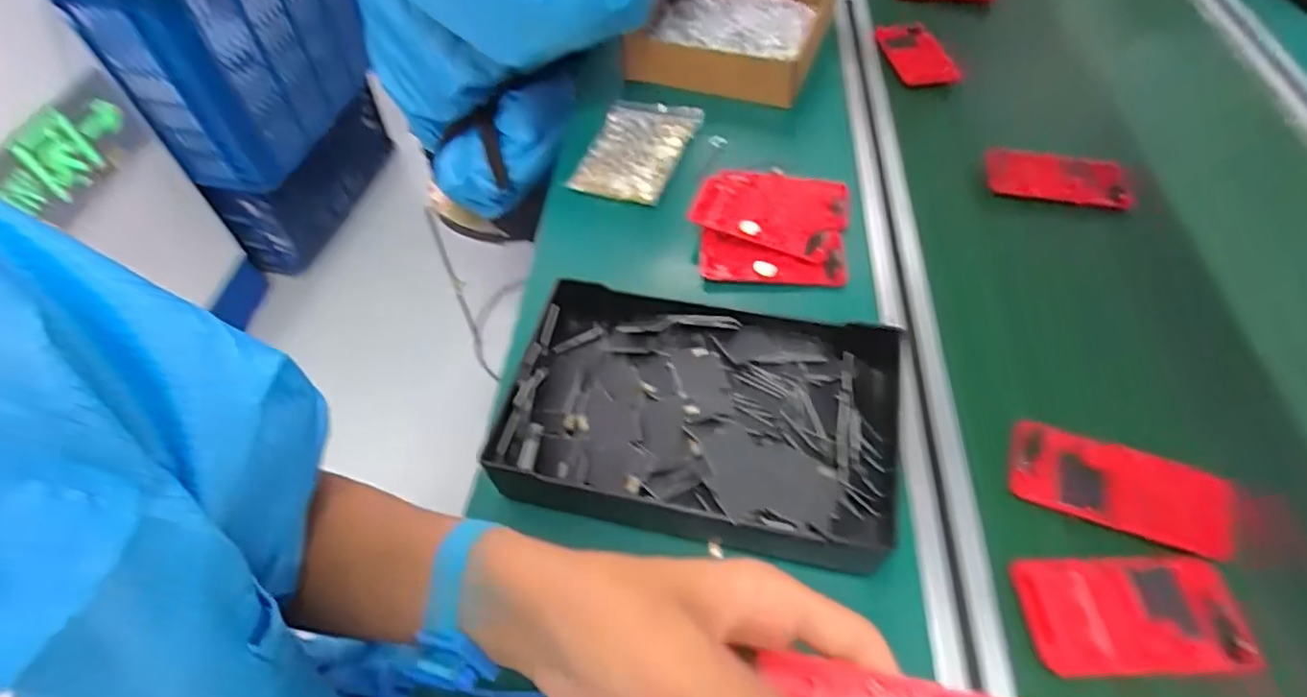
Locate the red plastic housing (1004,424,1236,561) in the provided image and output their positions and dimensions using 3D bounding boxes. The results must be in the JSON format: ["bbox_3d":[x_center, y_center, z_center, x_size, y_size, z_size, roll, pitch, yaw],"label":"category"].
[{"bbox_3d":[0.305,0.089,0.418,0.126,0.012,0.058,15,65,21],"label":"red plastic housing"}]

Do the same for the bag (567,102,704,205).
[{"bbox_3d":[-0.016,-0.209,0.651,0.101,0.025,0.150,16,57,12],"label":"bag"}]

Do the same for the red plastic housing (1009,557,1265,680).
[{"bbox_3d":[0.283,0.156,0.374,0.122,0.007,0.064,-1,55,0],"label":"red plastic housing"}]

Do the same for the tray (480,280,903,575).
[{"bbox_3d":[0.031,0.048,0.427,0.258,0.048,0.171,11,56,9],"label":"tray"}]

